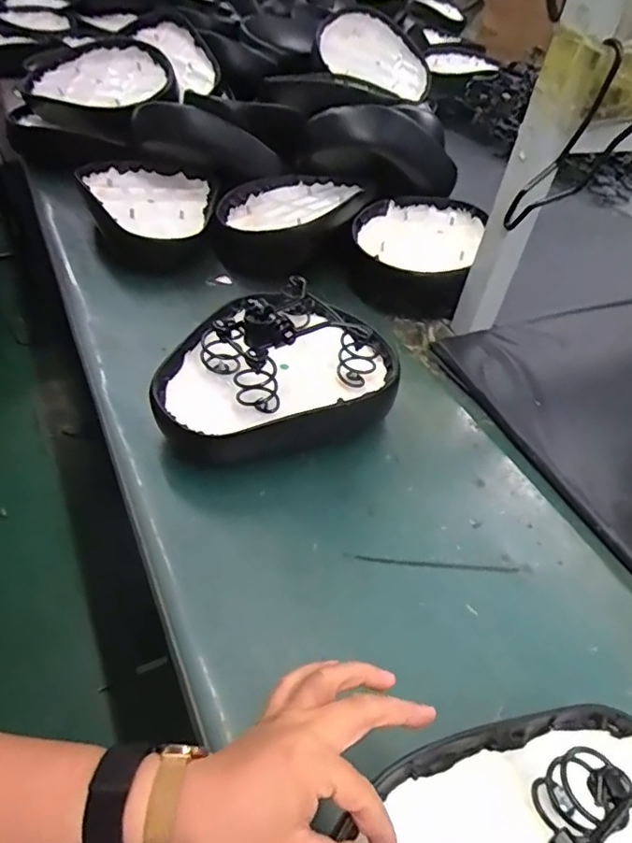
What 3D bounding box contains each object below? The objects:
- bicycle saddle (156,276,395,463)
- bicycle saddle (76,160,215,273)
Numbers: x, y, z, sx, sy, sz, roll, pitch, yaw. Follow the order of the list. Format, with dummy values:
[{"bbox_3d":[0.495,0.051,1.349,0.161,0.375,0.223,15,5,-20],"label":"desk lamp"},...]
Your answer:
[{"bbox_3d":[-0.036,-0.056,0.622,0.283,0.135,0.177,-19,50,-24],"label":"bicycle saddle"},{"bbox_3d":[-0.266,-0.340,0.923,0.193,0.086,0.253,-15,49,-20],"label":"bicycle saddle"}]

